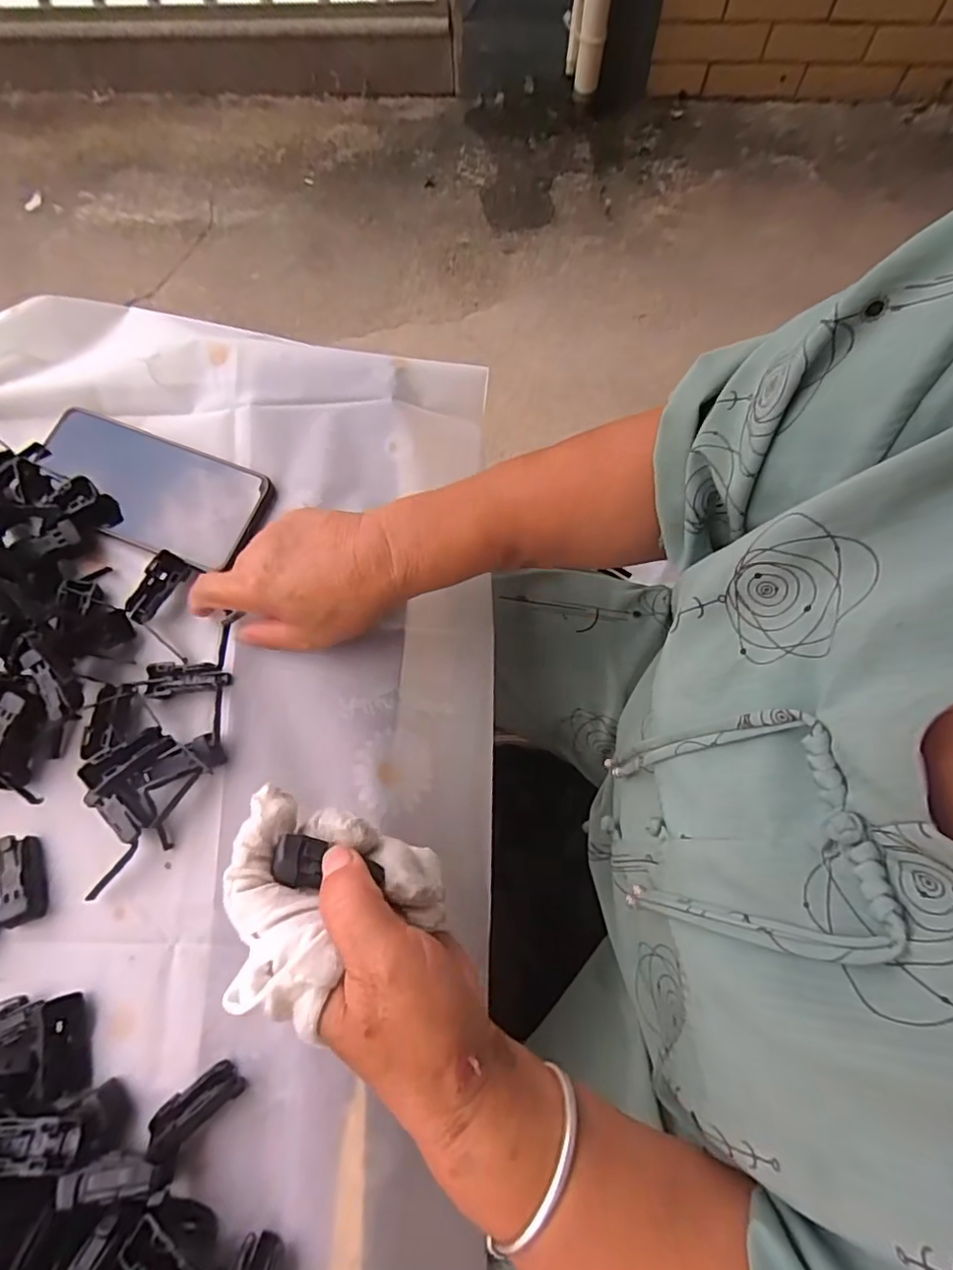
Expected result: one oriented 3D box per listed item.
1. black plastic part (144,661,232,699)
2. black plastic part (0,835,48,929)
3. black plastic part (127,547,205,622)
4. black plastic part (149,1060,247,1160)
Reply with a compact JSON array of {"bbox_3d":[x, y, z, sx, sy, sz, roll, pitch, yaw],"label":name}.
[{"bbox_3d":[-0.181,0.028,0.362,0.048,0.013,0.021,-1,71,1],"label":"black plastic part"},{"bbox_3d":[-0.260,0.139,0.332,0.019,0.014,0.049,-13,71,-3],"label":"black plastic part"},{"bbox_3d":[-0.204,-0.029,0.374,0.019,0.019,0.048,26,73,10],"label":"black plastic part"},{"bbox_3d":[-0.144,0.239,0.295,0.049,0.018,0.021,-39,74,-12],"label":"black plastic part"}]

